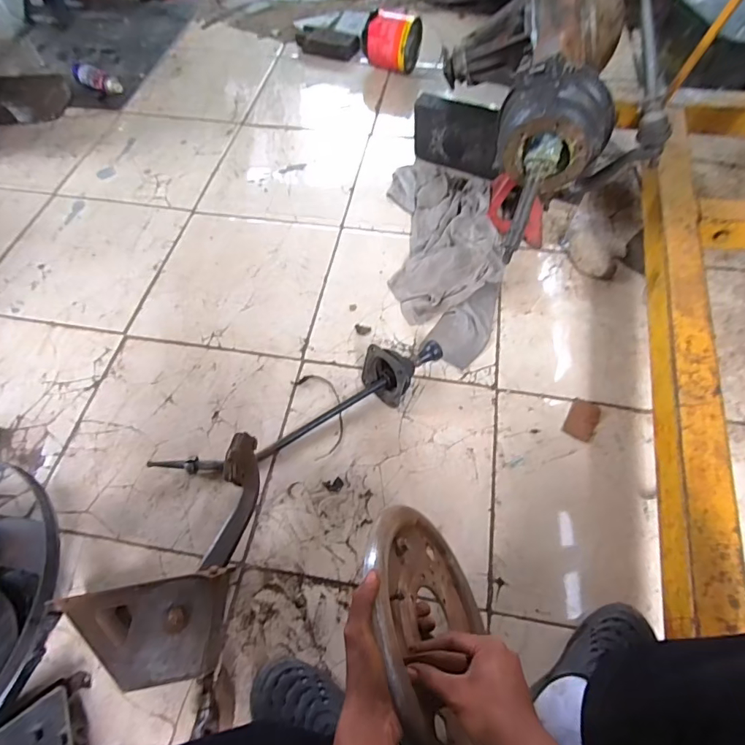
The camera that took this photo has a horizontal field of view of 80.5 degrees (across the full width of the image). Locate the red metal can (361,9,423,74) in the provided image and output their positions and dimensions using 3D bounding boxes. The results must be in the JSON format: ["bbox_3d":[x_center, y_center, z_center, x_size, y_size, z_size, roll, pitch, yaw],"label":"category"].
[{"bbox_3d":[0.059,-1.031,1.359,0.166,0.130,0.131,13,62,9],"label":"red metal can"}]

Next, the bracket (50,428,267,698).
[{"bbox_3d":[-0.319,0.272,0.700,0.226,0.110,0.365,8,61,6],"label":"bracket"}]

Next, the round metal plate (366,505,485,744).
[{"bbox_3d":[0.083,0.317,0.553,0.019,0.289,0.282,-28,55,18],"label":"round metal plate"}]

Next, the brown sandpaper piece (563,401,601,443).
[{"bbox_3d":[0.410,0.092,0.860,0.055,0.004,0.087,22,61,20],"label":"brown sandpaper piece"}]

